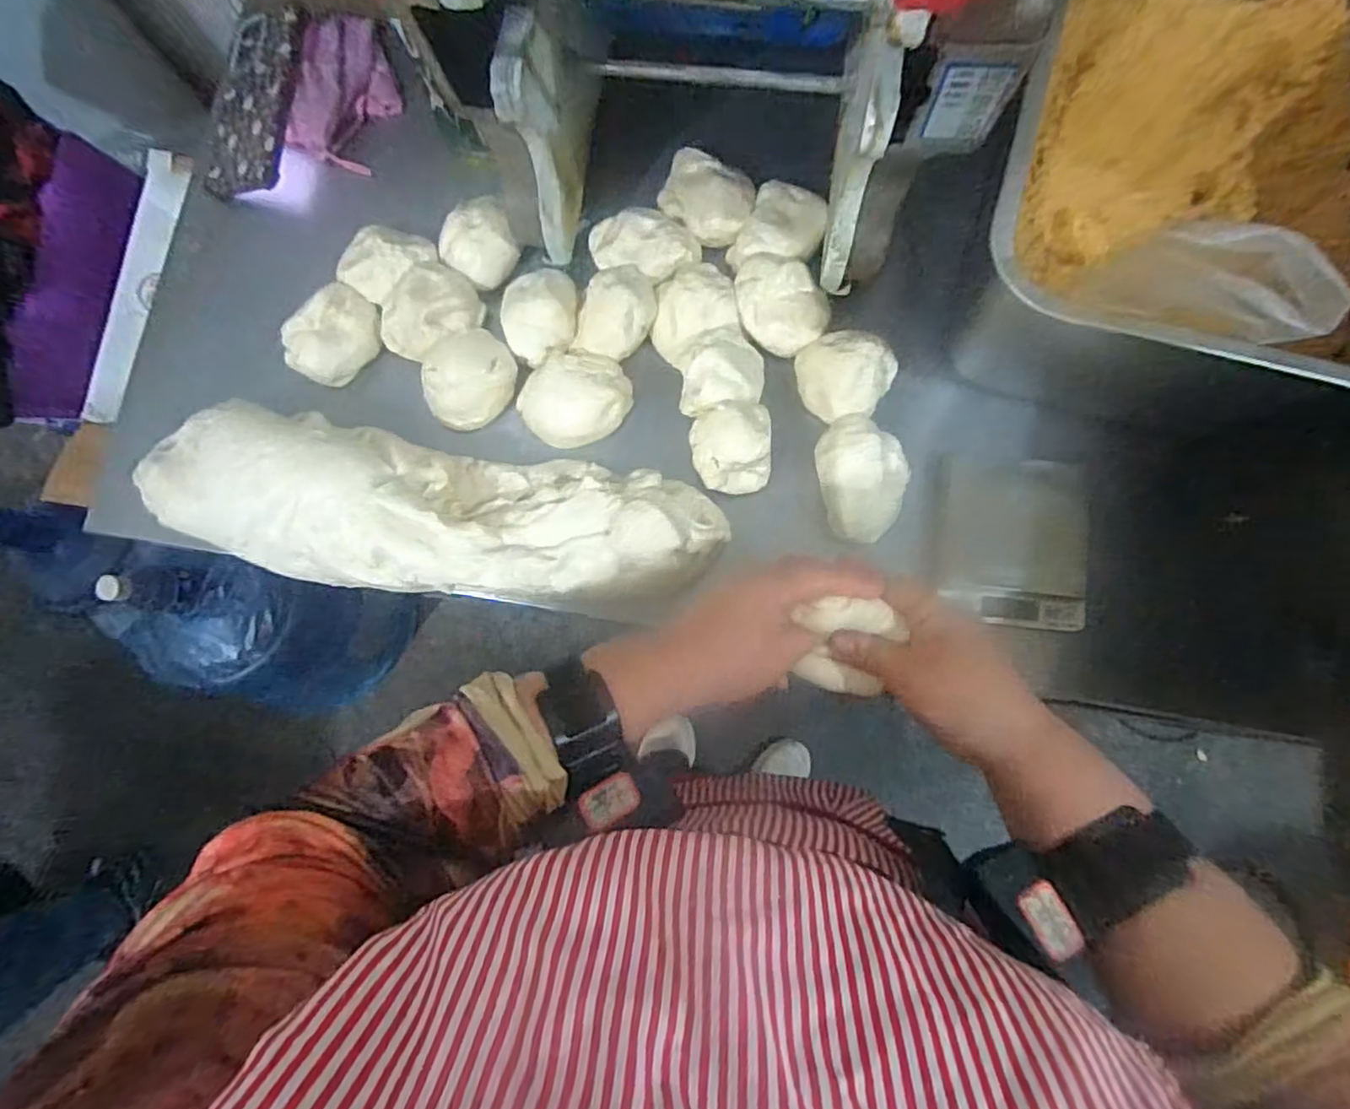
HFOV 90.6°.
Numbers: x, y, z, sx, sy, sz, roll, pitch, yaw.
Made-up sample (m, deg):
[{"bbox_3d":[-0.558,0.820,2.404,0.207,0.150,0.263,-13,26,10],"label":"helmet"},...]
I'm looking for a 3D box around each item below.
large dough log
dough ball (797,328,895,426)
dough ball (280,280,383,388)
[{"bbox_3d":[-0.184,-0.029,0.494,0.434,0.065,0.124,11,81,5],"label":"large dough log"},{"bbox_3d":[0.126,-0.137,0.501,0.069,0.034,0.063,0,81,3],"label":"dough ball"},{"bbox_3d":[-0.276,-0.175,0.540,0.079,0.037,0.056,-43,81,-4],"label":"dough ball"}]

